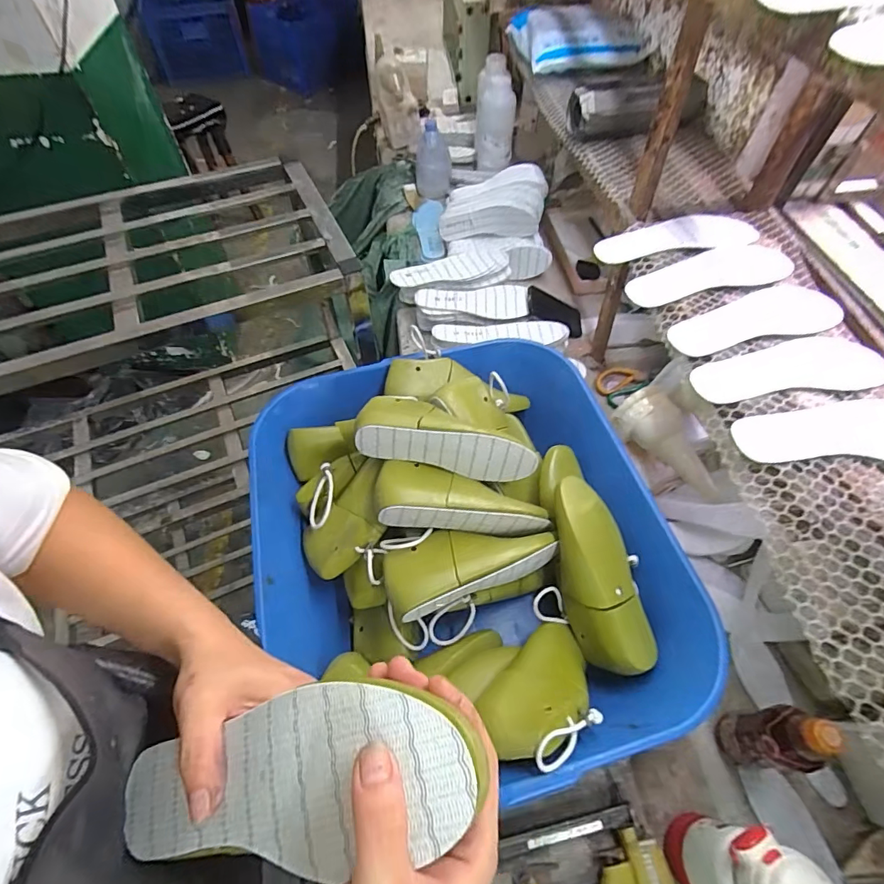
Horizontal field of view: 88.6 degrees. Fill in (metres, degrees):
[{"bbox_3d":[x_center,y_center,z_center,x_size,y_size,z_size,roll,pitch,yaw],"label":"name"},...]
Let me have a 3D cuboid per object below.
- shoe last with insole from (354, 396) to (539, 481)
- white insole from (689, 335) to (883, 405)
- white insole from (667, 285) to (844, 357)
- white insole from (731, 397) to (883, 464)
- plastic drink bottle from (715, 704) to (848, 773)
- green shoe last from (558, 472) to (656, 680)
[{"bbox_3d":[0.009,-0.015,0.629,0.236,0.079,0.095,5,57,3],"label":"shoe last with insole"},{"bbox_3d":[0.412,-0.088,0.531,0.238,0.006,0.076,-7,58,-5],"label":"white insole"},{"bbox_3d":[0.406,-0.157,0.574,0.238,0.008,0.080,-17,59,-11],"label":"white insole"},{"bbox_3d":[0.433,-0.010,0.482,0.227,0.004,0.078,-5,57,-4],"label":"white insole"},{"bbox_3d":[0.388,0.347,0.531,0.057,0.193,0.063,4,57,2],"label":"plastic drink bottle"},{"bbox_3d":[0.201,0.170,0.596,0.085,0.065,0.239,-11,80,-7],"label":"green shoe last"}]

